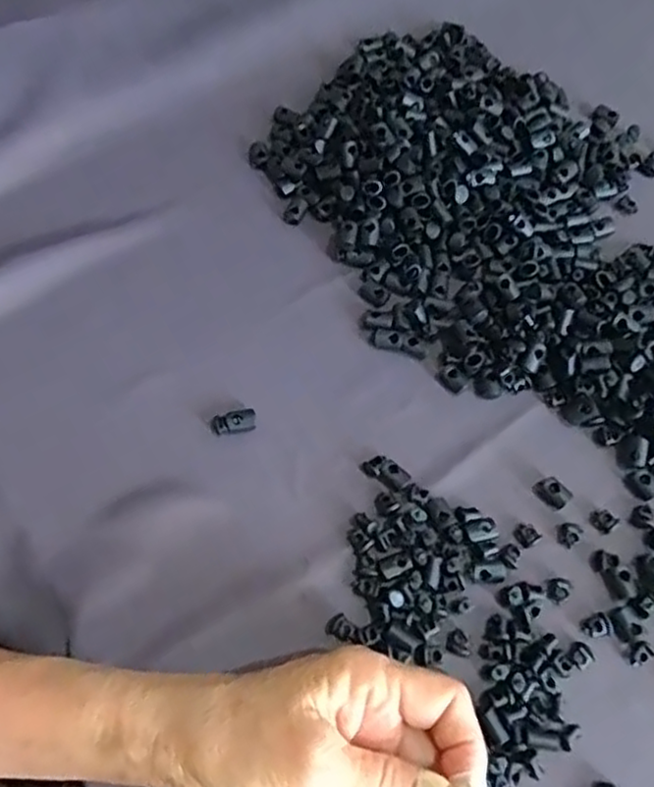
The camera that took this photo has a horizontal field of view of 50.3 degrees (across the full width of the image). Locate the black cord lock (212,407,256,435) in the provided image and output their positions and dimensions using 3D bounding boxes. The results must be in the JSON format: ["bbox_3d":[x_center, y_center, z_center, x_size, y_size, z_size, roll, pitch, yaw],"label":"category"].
[{"bbox_3d":[-0.047,0.014,0.347,0.021,0.008,0.010,-8,66,-5],"label":"black cord lock"}]

